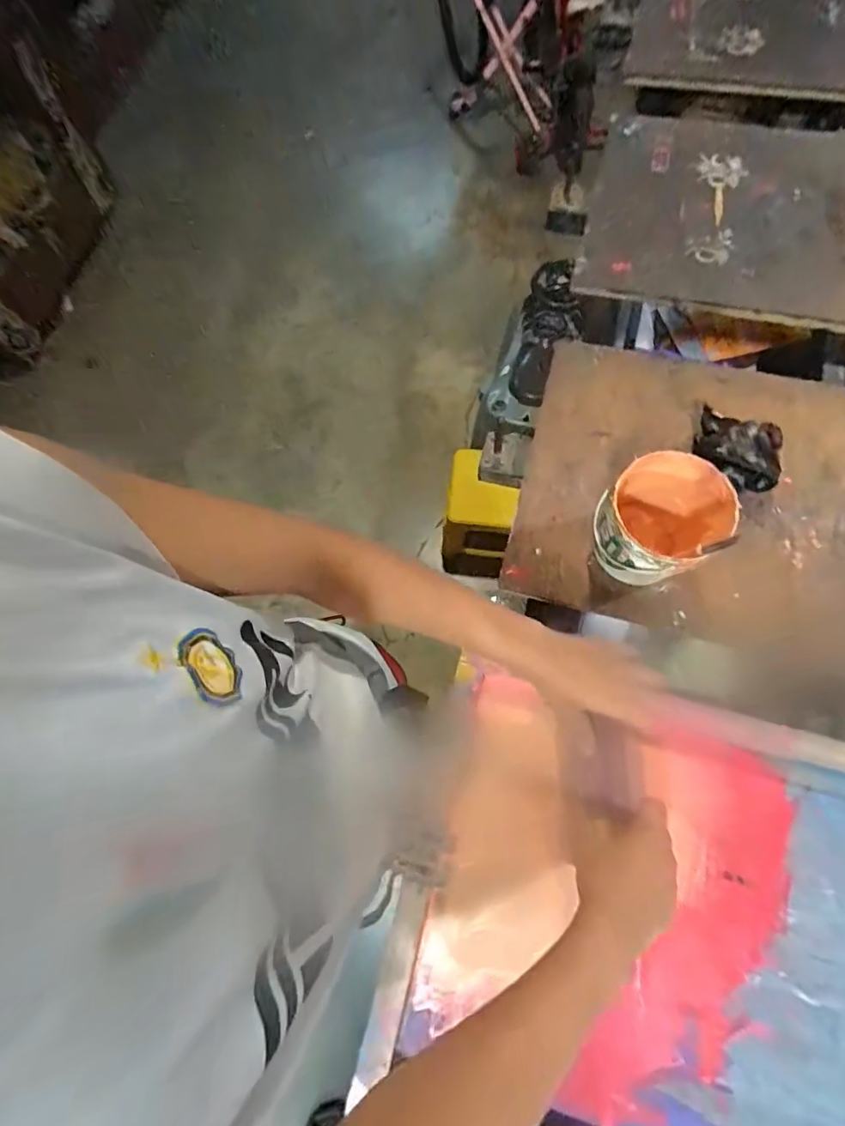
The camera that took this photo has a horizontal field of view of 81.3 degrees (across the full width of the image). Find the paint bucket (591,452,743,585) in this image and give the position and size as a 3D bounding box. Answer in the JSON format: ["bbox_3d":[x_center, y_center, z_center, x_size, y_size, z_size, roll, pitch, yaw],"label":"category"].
[{"bbox_3d":[0.263,-0.044,0.562,0.119,0.122,0.113,-1,73,5],"label":"paint bucket"}]

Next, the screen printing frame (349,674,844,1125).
[{"bbox_3d":[0.317,0.386,0.481,0.637,0.055,0.447,15,72,7],"label":"screen printing frame"}]

